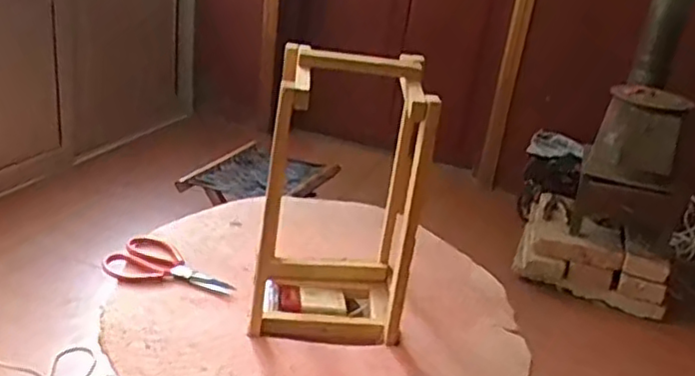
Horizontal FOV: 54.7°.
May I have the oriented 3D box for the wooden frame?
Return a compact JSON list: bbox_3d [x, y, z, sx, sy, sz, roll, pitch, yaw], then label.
[{"bbox_3d":[-0.010,0.009,0.857,0.185,0.343,0.192,6,24,-2],"label":"wooden frame"}]

